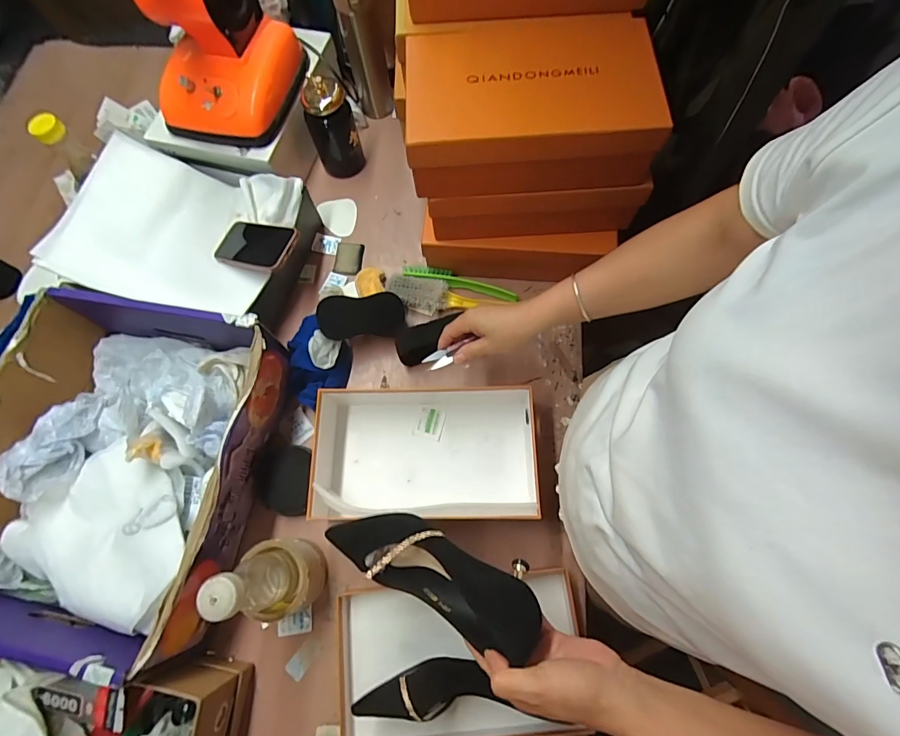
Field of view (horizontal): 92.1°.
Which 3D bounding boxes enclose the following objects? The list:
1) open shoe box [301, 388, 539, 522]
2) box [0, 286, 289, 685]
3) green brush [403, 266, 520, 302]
[{"bbox_3d":[-0.039,0.114,0.602,0.301,0.074,0.179,-1,71,2],"label":"open shoe box"},{"bbox_3d":[-0.427,0.119,0.555,0.332,0.116,0.392,10,72,6],"label":"box"},{"bbox_3d":[0.017,-0.139,0.703,0.186,0.033,0.027,12,72,6],"label":"green brush"}]

